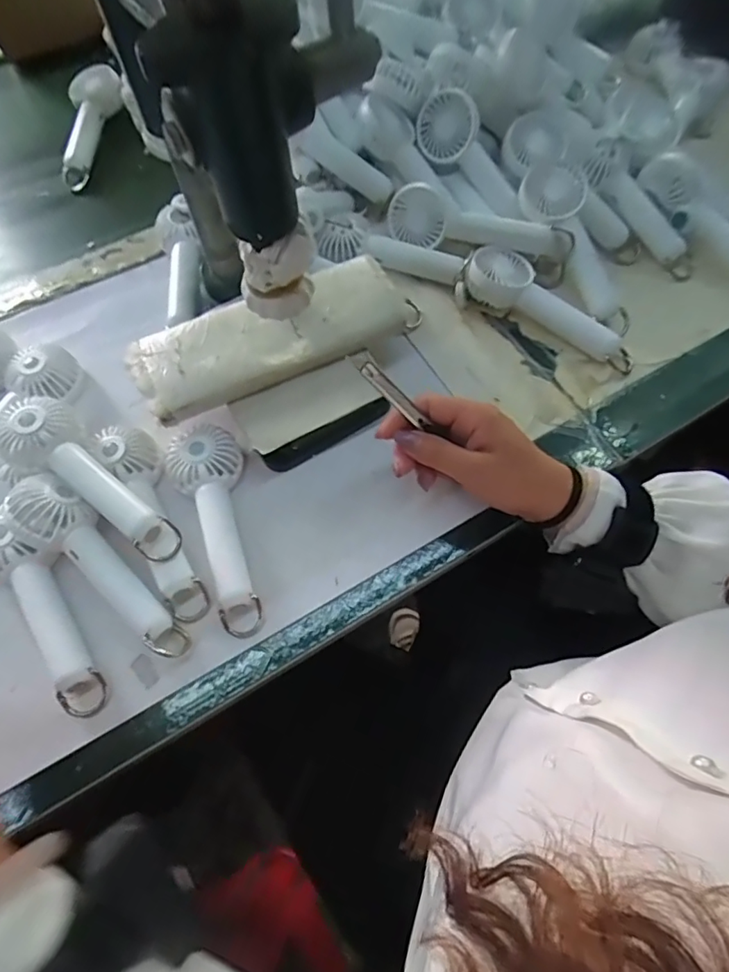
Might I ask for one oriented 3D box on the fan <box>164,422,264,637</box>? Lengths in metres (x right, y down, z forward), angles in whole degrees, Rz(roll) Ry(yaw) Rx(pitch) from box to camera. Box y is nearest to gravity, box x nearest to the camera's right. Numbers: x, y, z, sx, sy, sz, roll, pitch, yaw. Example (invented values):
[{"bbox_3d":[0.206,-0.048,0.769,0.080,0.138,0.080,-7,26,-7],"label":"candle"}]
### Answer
[{"bbox_3d":[-0.104,0.024,0.398,0.055,0.040,0.164,-22,66,-9],"label":"fan"}]

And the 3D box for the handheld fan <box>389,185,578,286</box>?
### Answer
[{"bbox_3d":[0.105,-0.233,0.496,0.165,0.050,0.029,20,47,4],"label":"handheld fan"}]

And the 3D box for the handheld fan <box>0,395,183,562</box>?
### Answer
[{"bbox_3d":[-0.191,-0.007,0.384,0.153,0.045,0.057,33,69,16],"label":"handheld fan"}]

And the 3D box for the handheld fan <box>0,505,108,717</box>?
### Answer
[{"bbox_3d":[-0.222,0.082,0.371,0.044,0.046,0.154,-36,69,-15],"label":"handheld fan"}]

